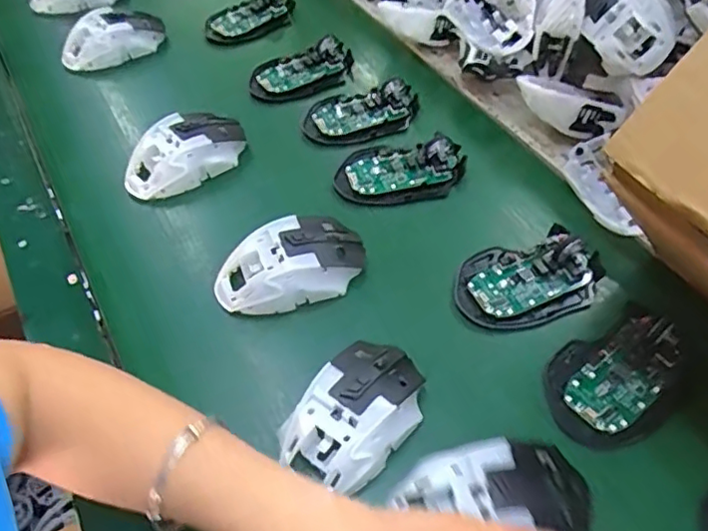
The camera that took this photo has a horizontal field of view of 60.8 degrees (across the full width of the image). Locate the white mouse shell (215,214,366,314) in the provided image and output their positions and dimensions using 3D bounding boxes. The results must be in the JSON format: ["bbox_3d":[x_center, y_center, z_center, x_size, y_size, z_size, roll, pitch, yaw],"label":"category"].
[{"bbox_3d":[-0.050,-0.002,0.464,0.114,0.034,0.063,-19,54,-10],"label":"white mouse shell"}]

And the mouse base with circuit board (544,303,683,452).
[{"bbox_3d":[0.176,0.073,0.403,0.105,0.018,0.072,-34,58,-20],"label":"mouse base with circuit board"}]

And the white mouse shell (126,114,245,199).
[{"bbox_3d":[-0.152,-0.103,0.546,0.112,0.045,0.053,-40,60,-23],"label":"white mouse shell"}]

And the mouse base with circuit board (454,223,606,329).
[{"bbox_3d":[0.133,0.006,0.457,0.114,0.021,0.071,-17,53,-9],"label":"mouse base with circuit board"}]

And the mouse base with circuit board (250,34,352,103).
[{"bbox_3d":[-0.049,-0.202,0.629,0.112,0.021,0.061,-24,55,-14],"label":"mouse base with circuit board"}]

